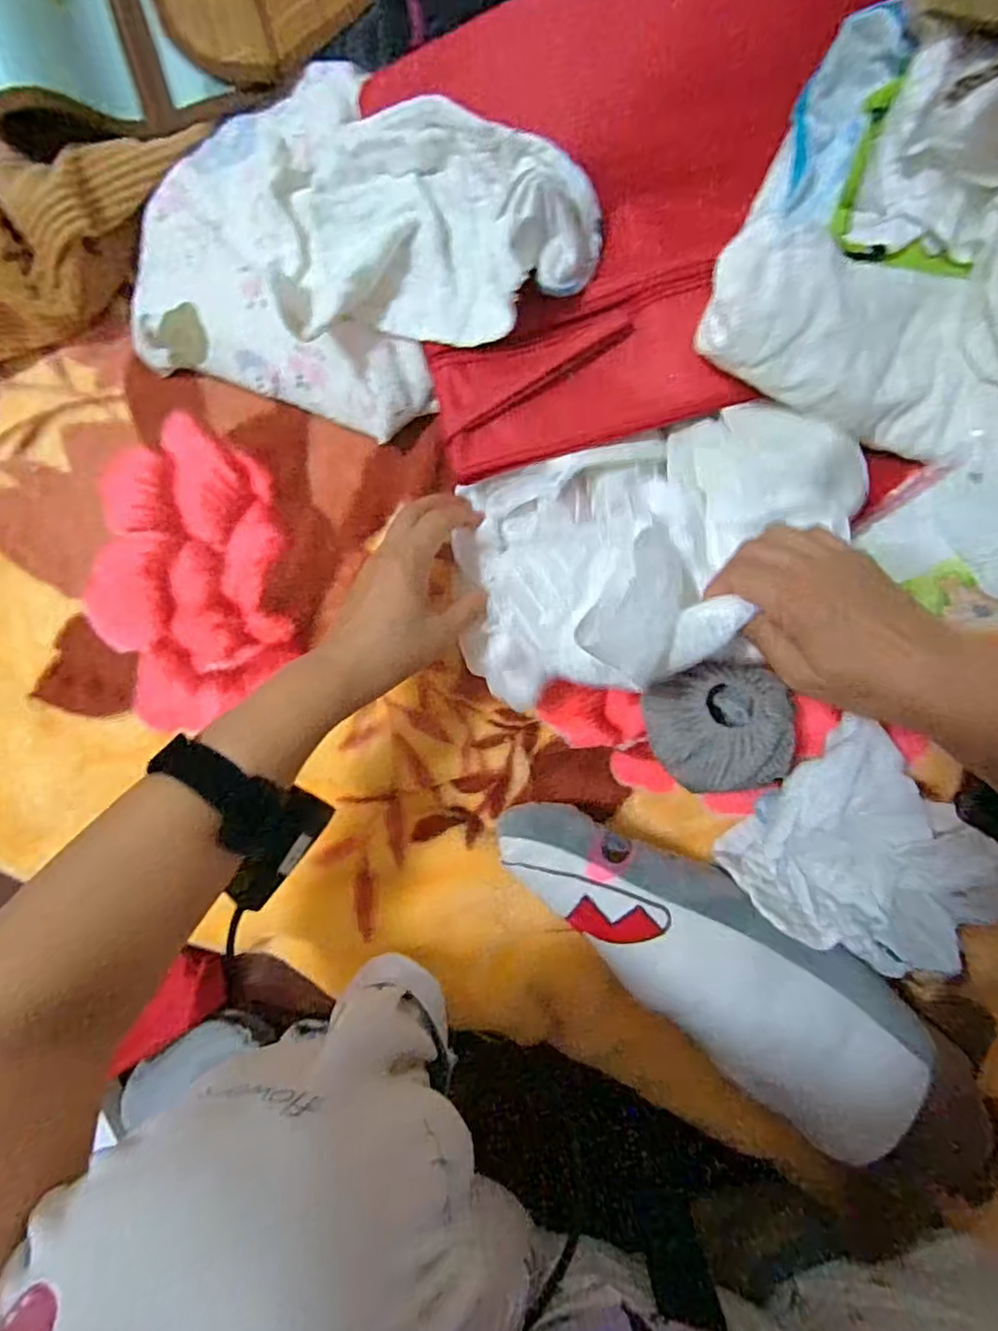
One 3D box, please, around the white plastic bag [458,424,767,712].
[{"bbox_3d":[0.041,-0.057,0.376,0.153,0.123,0.138,-16,95,9],"label":"white plastic bag"}]

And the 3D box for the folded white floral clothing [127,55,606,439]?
[{"bbox_3d":[-0.095,-0.272,0.413,0.301,0.068,0.213,19,95,6],"label":"folded white floral clothing"}]

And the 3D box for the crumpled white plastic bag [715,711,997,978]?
[{"bbox_3d":[0.249,0.128,0.408,0.167,0.066,0.122,34,97,4],"label":"crumpled white plastic bag"}]

